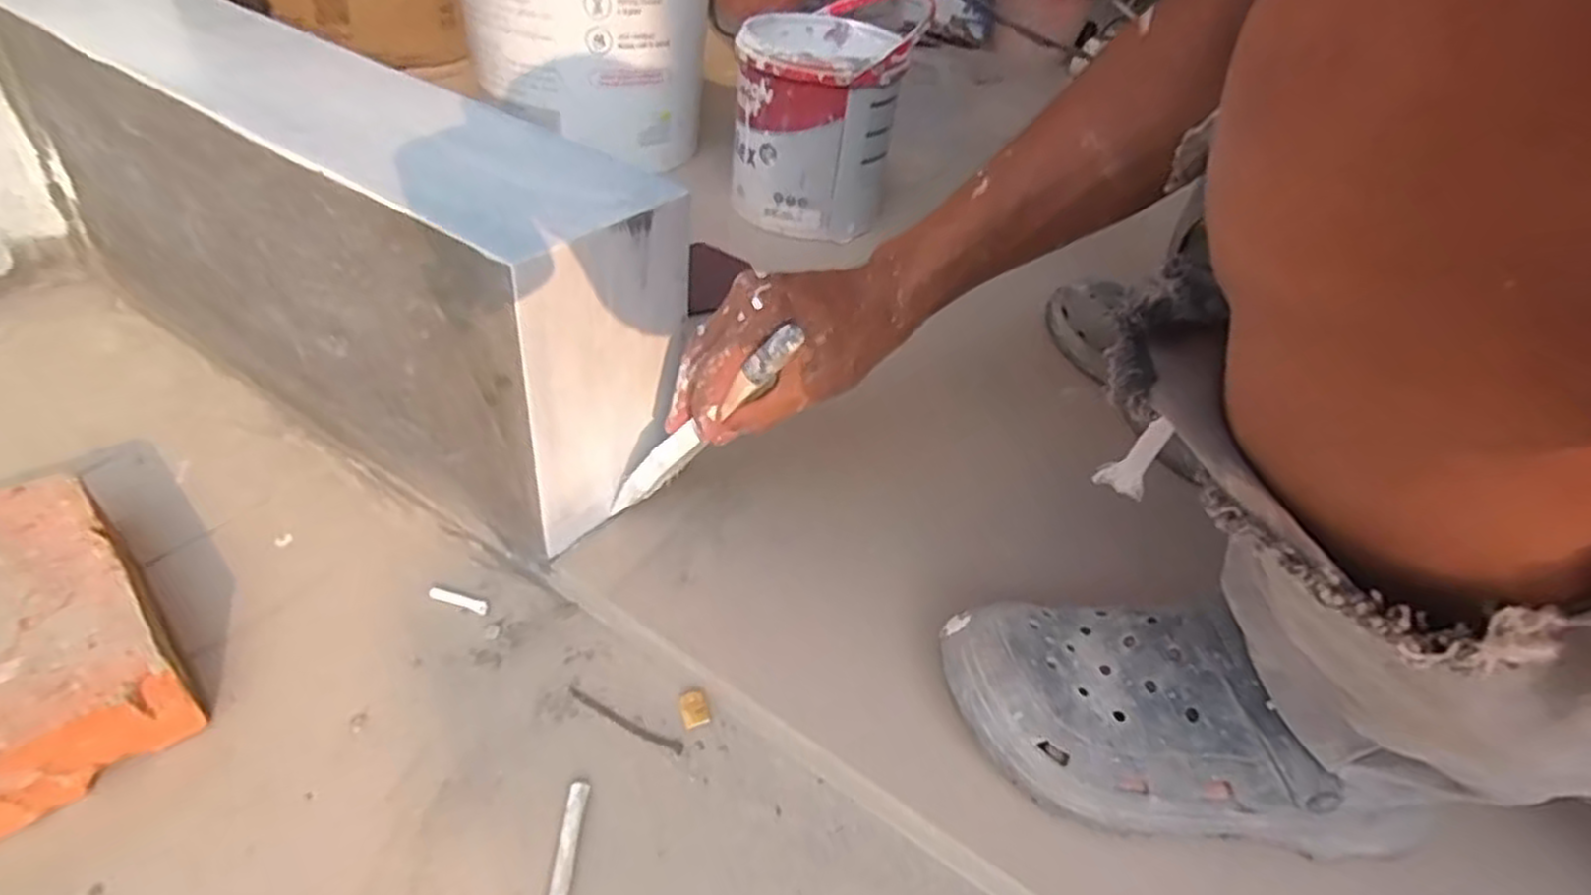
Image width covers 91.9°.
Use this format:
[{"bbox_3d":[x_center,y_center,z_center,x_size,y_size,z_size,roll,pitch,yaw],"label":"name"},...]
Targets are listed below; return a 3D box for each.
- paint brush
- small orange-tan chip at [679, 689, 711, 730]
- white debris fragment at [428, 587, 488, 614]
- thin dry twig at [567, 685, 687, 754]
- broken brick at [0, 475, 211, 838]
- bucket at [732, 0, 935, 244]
[{"bbox_3d":[-0.060,-0.007,0.445,0.022,0.192,0.021,34,41,-19],"label":"paint brush"},{"bbox_3d":[-0.058,0.150,0.442,0.014,0.007,0.019,-9,44,-21],"label":"small orange-tan chip"},{"bbox_3d":[-0.211,0.095,0.482,0.039,0.004,0.009,16,40,8],"label":"white debris fragment"},{"bbox_3d":[-0.097,0.153,0.433,0.075,0.004,0.008,22,41,14],"label":"thin dry twig"},{"bbox_3d":[-0.403,0.098,0.407,0.103,0.055,0.191,-28,53,-34],"label":"broken brick"},{"bbox_3d":[0.026,-0.370,0.873,0.174,0.184,0.199,16,40,7],"label":"bucket"}]

